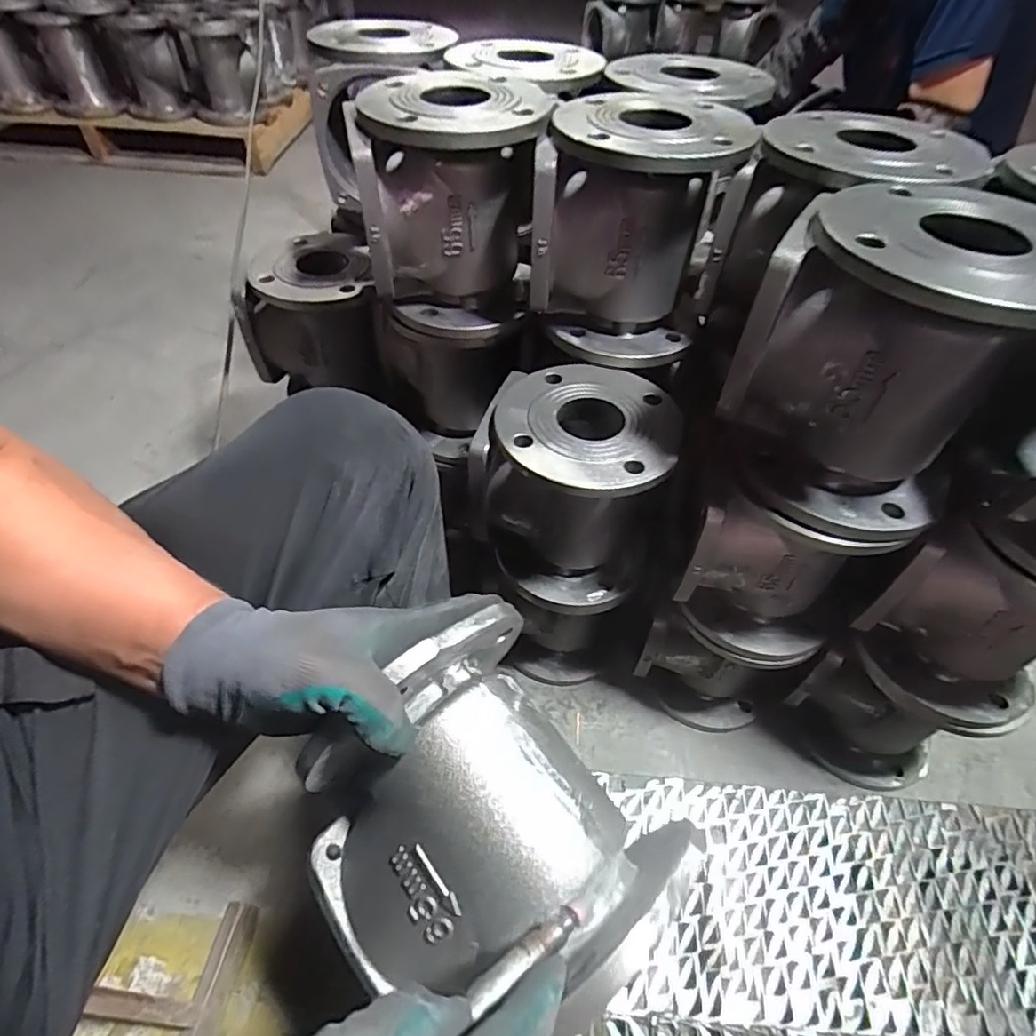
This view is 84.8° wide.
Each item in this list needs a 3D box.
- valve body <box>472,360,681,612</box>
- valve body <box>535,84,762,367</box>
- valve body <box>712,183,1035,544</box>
[{"bbox_3d":[0.058,-0.031,0.606,0.184,0.199,0.172,19,52,14],"label":"valve body"},{"bbox_3d":[0.107,-0.274,0.547,0.168,0.191,0.145,12,50,8],"label":"valve body"},{"bbox_3d":[0.271,-0.120,0.434,0.176,0.191,0.183,26,53,19],"label":"valve body"}]

